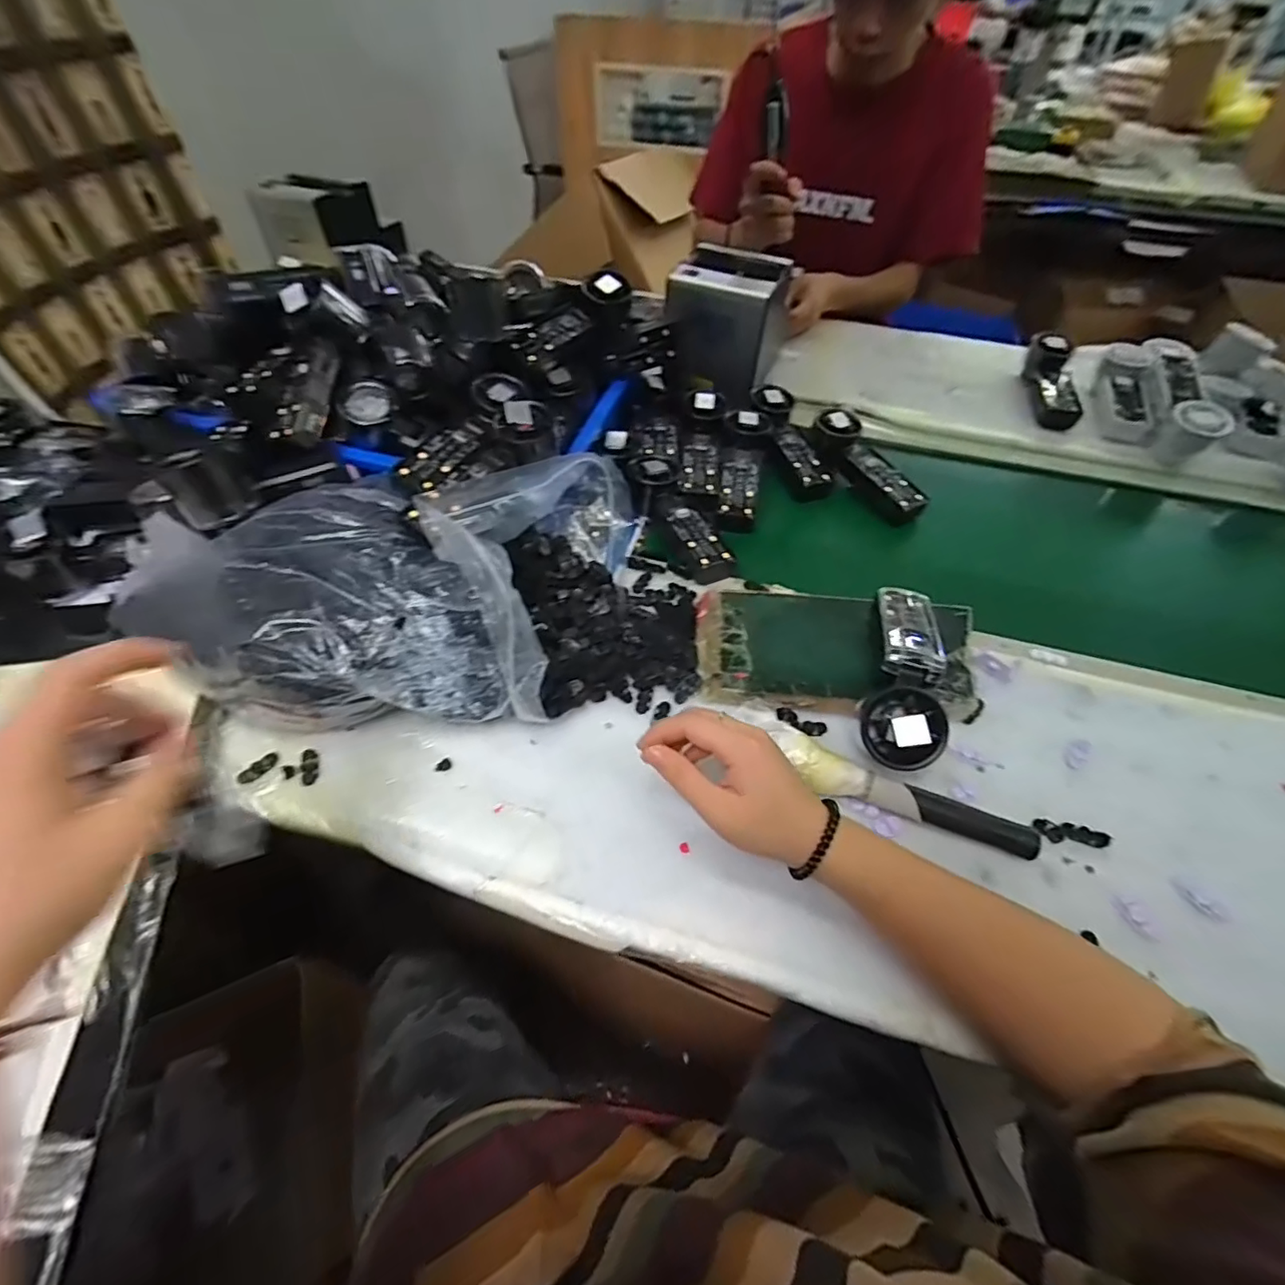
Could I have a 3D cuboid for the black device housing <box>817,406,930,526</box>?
[{"bbox_3d":[0.258,-0.205,0.664,0.045,0.033,0.158,-23,71,-20],"label":"black device housing"}]

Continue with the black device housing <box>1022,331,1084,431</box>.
[{"bbox_3d":[0.548,-0.346,0.772,0.050,0.046,0.166,12,64,6],"label":"black device housing"}]

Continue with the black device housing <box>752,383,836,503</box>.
[{"bbox_3d":[0.174,-0.245,0.686,0.060,0.032,0.162,-12,70,-13],"label":"black device housing"}]

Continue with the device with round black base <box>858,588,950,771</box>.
[{"bbox_3d":[0.199,0.022,0.445,0.057,0.064,0.167,15,51,10],"label":"device with round black base"}]

